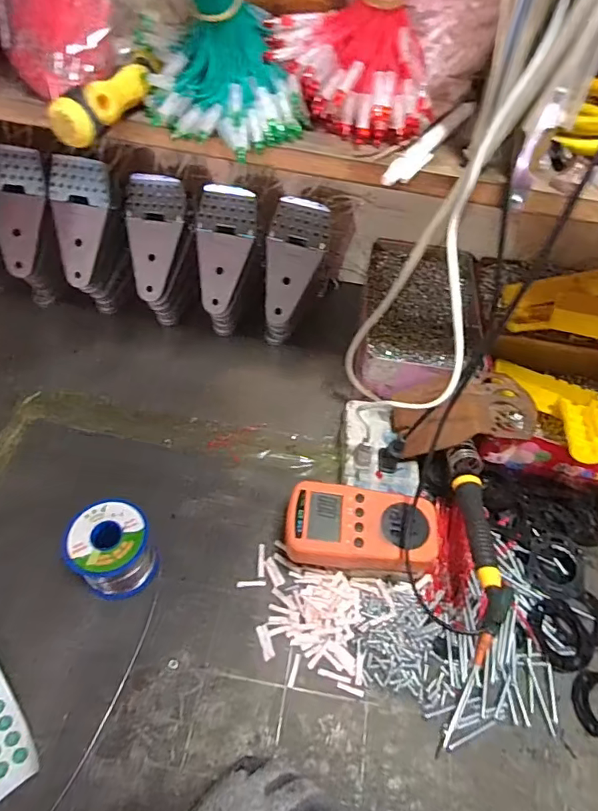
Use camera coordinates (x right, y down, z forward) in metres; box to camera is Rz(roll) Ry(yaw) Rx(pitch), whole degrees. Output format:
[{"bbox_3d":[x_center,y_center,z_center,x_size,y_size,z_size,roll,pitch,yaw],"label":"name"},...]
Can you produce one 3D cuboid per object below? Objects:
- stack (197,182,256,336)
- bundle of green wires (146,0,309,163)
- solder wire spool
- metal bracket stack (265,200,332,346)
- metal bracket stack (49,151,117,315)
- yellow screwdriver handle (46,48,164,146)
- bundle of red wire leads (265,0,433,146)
[{"bbox_3d":[-0.088,-0.170,0.582,0.064,0.169,0.037,7,16,0],"label":"stack"},{"bbox_3d":[-0.044,-0.217,0.285,0.100,0.105,0.068,3,54,-2],"label":"bundle of green wires"},{"bbox_3d":[-0.160,0.125,0.424,0.063,0.066,0.067,2,54,-3],"label":"solder wire spool"},{"bbox_3d":[-0.009,-0.155,0.584,0.065,0.169,0.049,17,18,8],"label":"metal bracket stack"},{"bbox_3d":[-0.250,-0.196,0.581,0.071,0.183,0.052,5,27,-1],"label":"metal bracket stack"},{"bbox_3d":[-0.114,-0.192,0.304,0.025,0.023,0.089,22,56,11],"label":"yellow screwdriver handle"},{"bbox_3d":[0.038,-0.235,0.294,0.104,0.115,0.064,24,56,12],"label":"bundle of red wire leads"}]

